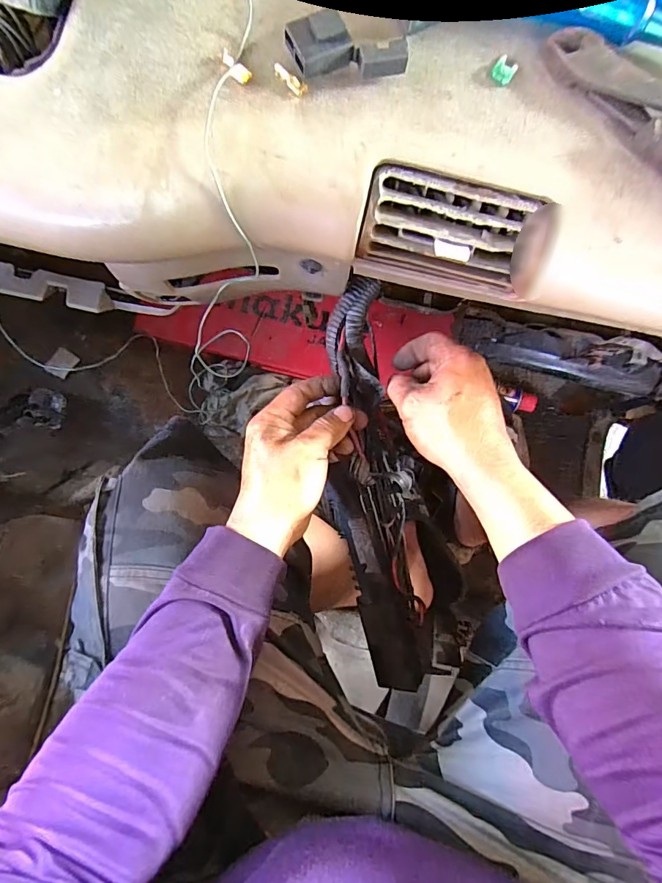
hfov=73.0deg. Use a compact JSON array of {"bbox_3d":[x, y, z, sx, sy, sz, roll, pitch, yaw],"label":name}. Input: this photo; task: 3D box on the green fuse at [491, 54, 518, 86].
[{"bbox_3d":[0.096,-0.204,0.246,0.011,0.005,0.015,31,82,1],"label":"green fuse"}]

